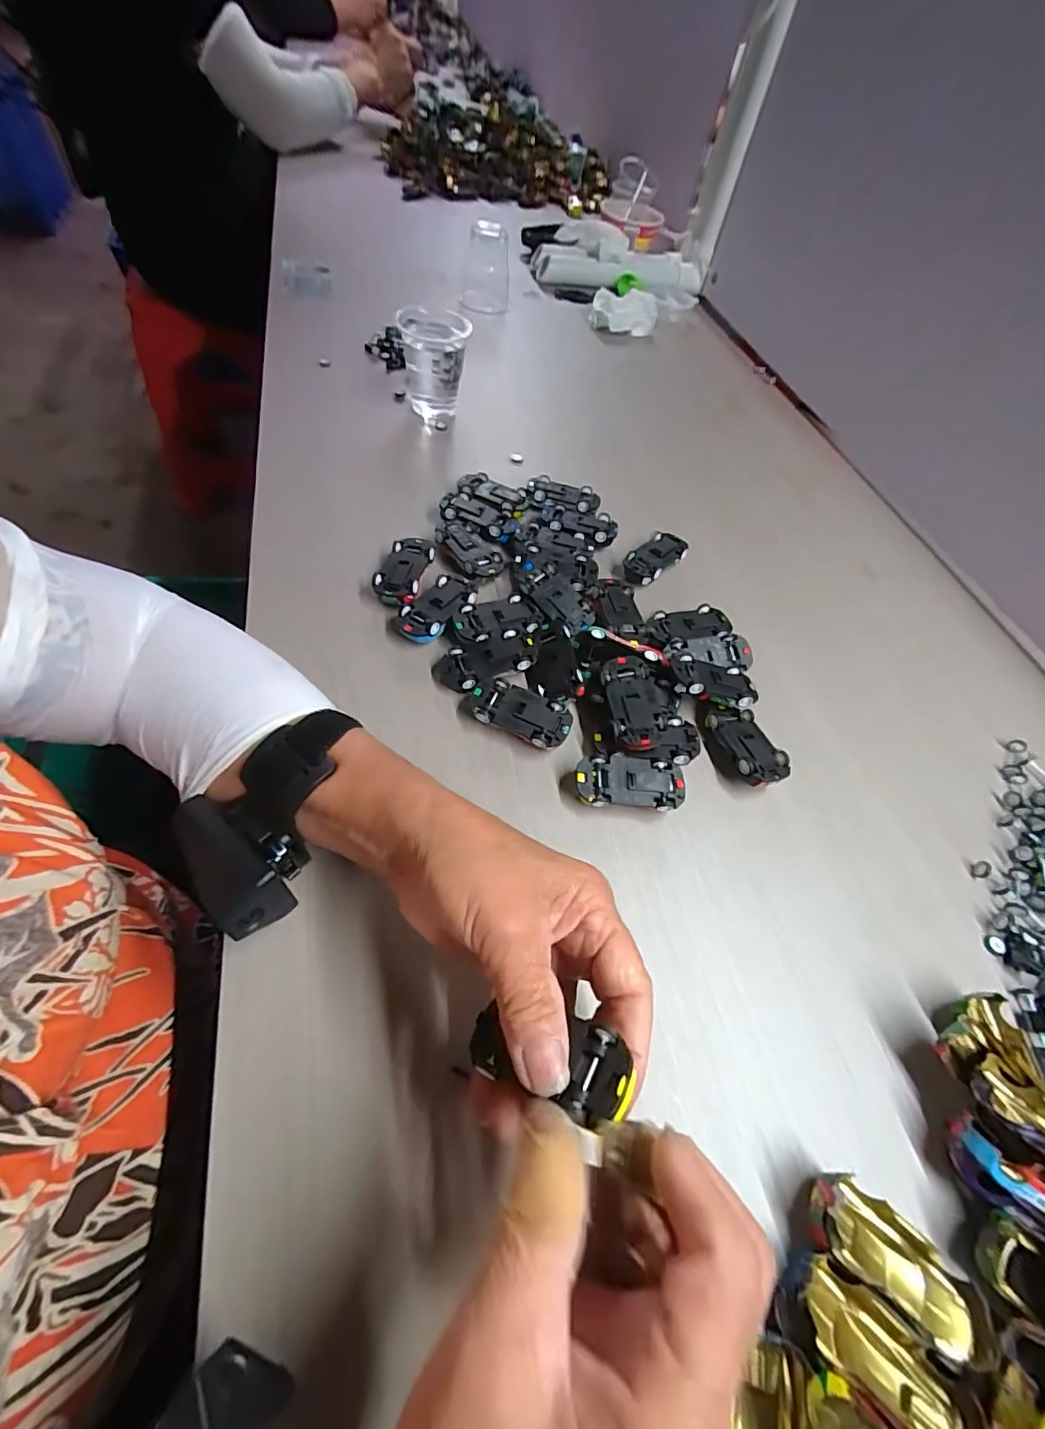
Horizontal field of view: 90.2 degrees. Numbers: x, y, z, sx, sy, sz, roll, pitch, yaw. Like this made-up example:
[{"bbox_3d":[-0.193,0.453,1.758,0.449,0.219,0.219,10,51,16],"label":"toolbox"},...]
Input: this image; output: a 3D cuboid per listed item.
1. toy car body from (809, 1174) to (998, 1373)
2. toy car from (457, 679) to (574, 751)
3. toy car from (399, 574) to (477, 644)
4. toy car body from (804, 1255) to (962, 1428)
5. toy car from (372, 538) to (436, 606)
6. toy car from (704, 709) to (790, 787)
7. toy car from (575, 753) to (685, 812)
[{"bbox_3d":[0.153,0.221,0.209,0.070,0.016,0.030,37,60,14],"label":"toy car body"},{"bbox_3d":[-0.005,0.000,0.331,0.071,0.021,0.031,22,58,5],"label":"toy car"},{"bbox_3d":[-0.060,-0.071,0.367,0.032,0.022,0.059,37,60,14],"label":"toy car"},{"bbox_3d":[0.134,0.244,0.196,0.031,0.013,0.060,-37,70,-27],"label":"toy car body"},{"bbox_3d":[-0.087,-0.104,0.388,0.032,0.022,0.064,16,57,1],"label":"toy car"},{"bbox_3d":[0.146,0.022,0.340,0.033,0.018,0.058,-13,61,-16],"label":"toy car"},{"bbox_3d":[0.064,0.043,0.315,0.065,0.021,0.030,5,58,-6],"label":"toy car"}]

